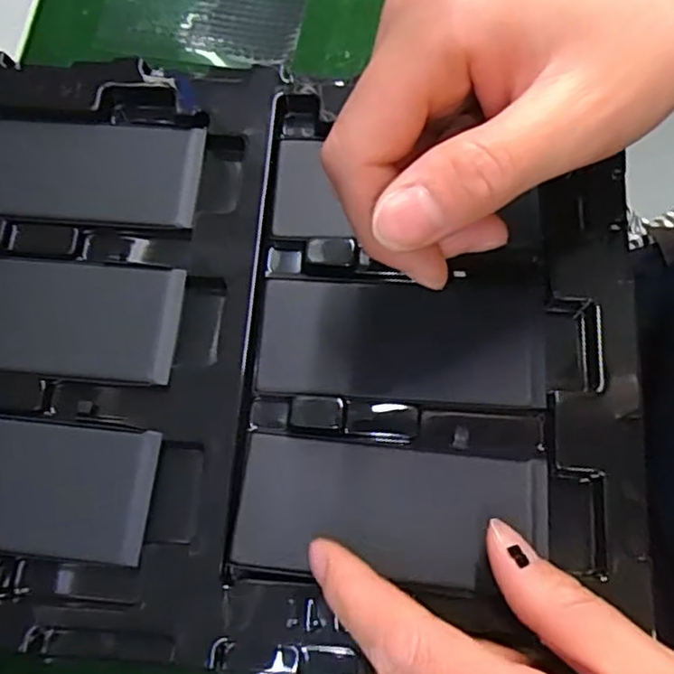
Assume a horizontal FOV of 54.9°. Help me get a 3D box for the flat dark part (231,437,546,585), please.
[{"bbox_3d":[0.018,0.055,0.211,0.097,0.005,0.043,2,71,3],"label":"flat dark part"}]

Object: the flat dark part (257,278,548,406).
[{"bbox_3d":[0.023,0.000,0.229,0.098,0.005,0.044,2,71,0],"label":"flat dark part"}]

